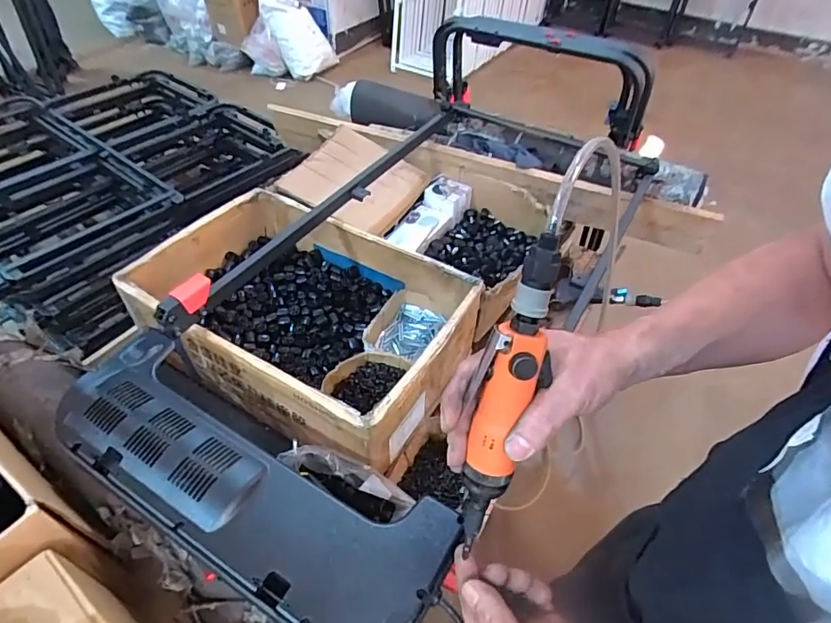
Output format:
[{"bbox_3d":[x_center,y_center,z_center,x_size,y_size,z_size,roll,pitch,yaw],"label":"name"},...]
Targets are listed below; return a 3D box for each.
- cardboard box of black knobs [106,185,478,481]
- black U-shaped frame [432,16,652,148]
[{"bbox_3d":[-0.193,-0.001,0.874,0.537,0.171,0.352,27,51,22],"label":"cardboard box of black knobs"},{"bbox_3d":[0.276,-0.536,1.170,0.512,0.217,0.123,25,50,20],"label":"black U-shaped frame"}]

